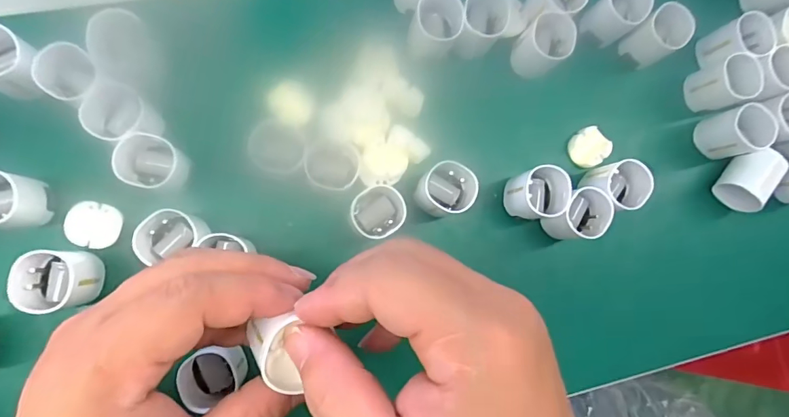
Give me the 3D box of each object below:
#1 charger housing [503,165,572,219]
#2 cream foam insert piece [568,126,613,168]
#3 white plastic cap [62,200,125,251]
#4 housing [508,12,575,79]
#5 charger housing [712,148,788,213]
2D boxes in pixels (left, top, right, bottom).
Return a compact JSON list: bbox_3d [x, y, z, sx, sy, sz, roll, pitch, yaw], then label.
[{"bbox_3d":[0.088,-0.009,0.286,0.030,0.036,0.030,0,87,-8],"label":"charger housing"},{"bbox_3d":[0.129,-0.040,0.309,0.024,0.014,0.024,0,87,-8],"label":"cream foam insert piece"},{"bbox_3d":[-0.167,0.009,0.253,0.025,0.004,0.024,13,85,-8],"label":"white plastic cap"},{"bbox_3d":[0.092,-0.102,0.295,0.035,0.036,0.028,-42,93,-8],"label":"housing"},{"bbox_3d":[0.239,-0.020,0.313,0.024,0.026,0.041,39,83,-5],"label":"charger housing"}]

